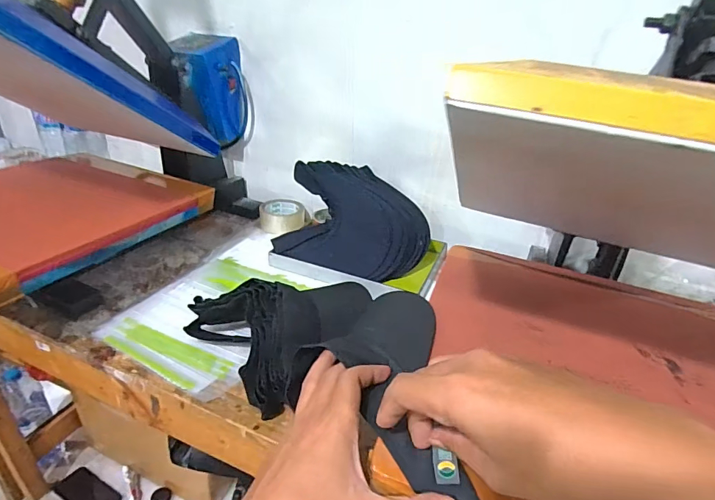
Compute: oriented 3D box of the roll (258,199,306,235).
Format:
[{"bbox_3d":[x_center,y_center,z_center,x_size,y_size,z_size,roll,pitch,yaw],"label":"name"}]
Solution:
[{"bbox_3d":[-0.169,-0.076,0.951,0.104,0.042,0.093,0,29,-9],"label":"roll"}]

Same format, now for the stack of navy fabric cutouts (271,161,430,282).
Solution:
[{"bbox_3d":[-0.002,-0.062,0.798,0.278,0.163,0.141,12,29,13],"label":"stack of navy fabric cutouts"}]

